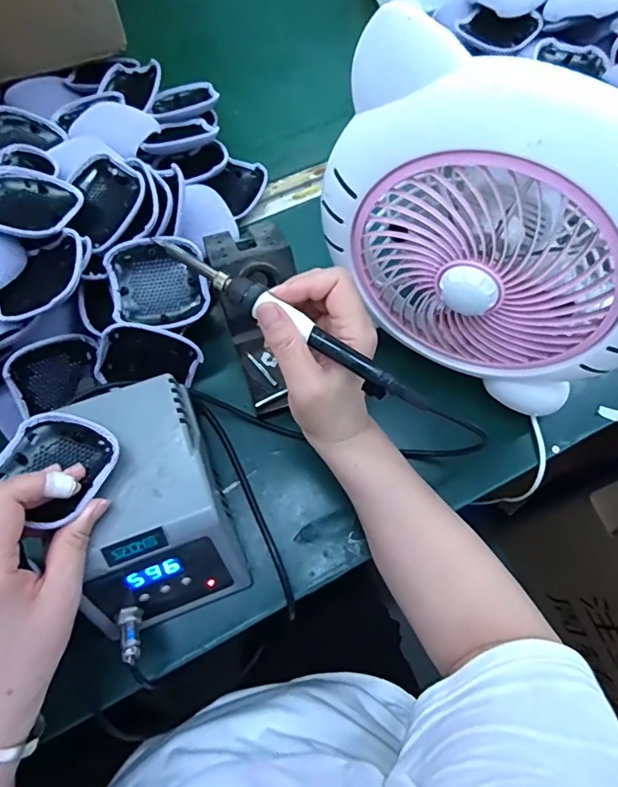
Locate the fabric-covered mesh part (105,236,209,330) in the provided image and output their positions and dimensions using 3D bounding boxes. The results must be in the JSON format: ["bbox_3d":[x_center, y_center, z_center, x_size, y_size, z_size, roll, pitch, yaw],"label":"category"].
[{"bbox_3d":[-0.130,-0.095,0.423,0.078,0.016,0.075,-12,96,-8],"label":"fabric-covered mesh part"}]

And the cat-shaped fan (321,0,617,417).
[{"bbox_3d":[0.134,-0.106,0.344,0.244,0.229,0.086,23,70,8],"label":"cat-shaped fan"}]

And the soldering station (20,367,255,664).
[{"bbox_3d":[-0.125,0.086,0.370,0.115,0.092,0.165,-22,70,-9],"label":"soldering station"}]

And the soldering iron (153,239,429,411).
[{"bbox_3d":[-0.011,-0.046,0.318,0.200,0.014,0.017,32,71,3],"label":"soldering iron"}]

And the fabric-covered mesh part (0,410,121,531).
[{"bbox_3d":[-0.172,0.045,0.325,0.077,0.035,0.070,24,70,9],"label":"fabric-covered mesh part"}]

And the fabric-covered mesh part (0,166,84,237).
[{"bbox_3d":[-0.238,-0.155,0.407,0.078,0.023,0.075,17,51,-6],"label":"fabric-covered mesh part"}]

